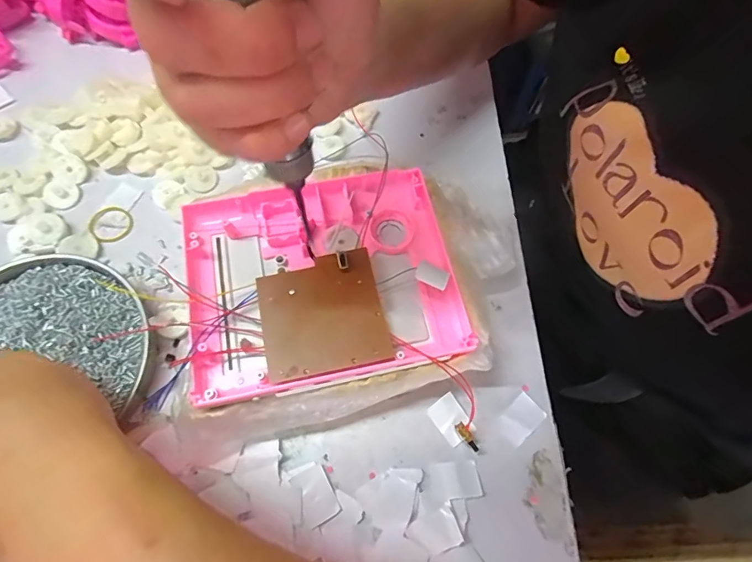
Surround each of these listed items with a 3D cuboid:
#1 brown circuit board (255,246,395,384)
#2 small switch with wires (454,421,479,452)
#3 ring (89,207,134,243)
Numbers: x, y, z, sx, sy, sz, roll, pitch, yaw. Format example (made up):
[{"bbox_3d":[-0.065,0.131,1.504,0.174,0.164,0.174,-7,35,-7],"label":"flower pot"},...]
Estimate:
[{"bbox_3d":[-0.033,0.020,0.271,0.071,0.010,0.071,-12,68,-8],"label":"brown circuit board"},{"bbox_3d":[0.056,0.097,0.276,0.007,0.010,0.019,-26,71,-13],"label":"small switch with wires"},{"bbox_3d":[-0.197,-0.043,0.329,0.029,0.004,0.029,1,67,-3],"label":"ring"}]

